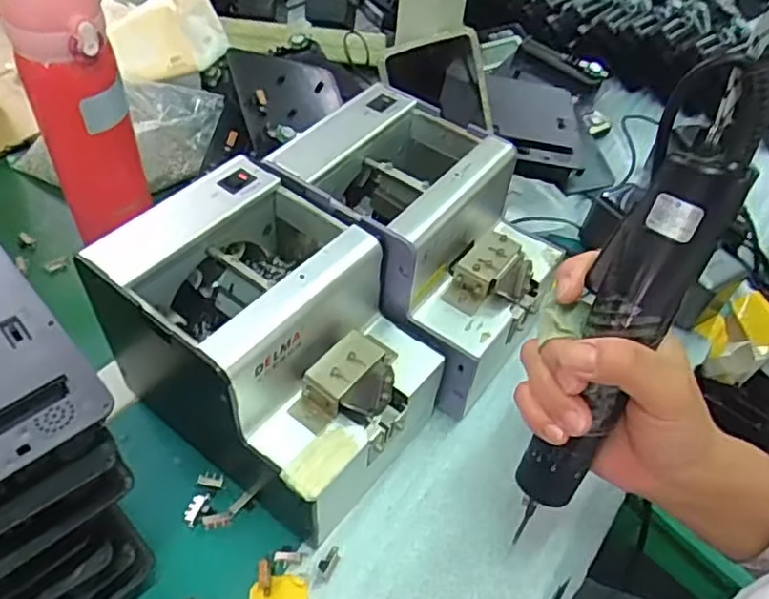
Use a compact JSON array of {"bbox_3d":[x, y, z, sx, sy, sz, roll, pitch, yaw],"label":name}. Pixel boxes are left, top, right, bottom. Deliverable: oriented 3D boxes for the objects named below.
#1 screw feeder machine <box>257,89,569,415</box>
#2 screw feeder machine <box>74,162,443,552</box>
[{"bbox_3d":[0.028,-0.040,0.459,0.170,0.125,0.126,31,54,20],"label":"screw feeder machine"},{"bbox_3d":[-0.067,0.030,0.410,0.171,0.143,0.127,33,55,21],"label":"screw feeder machine"}]

